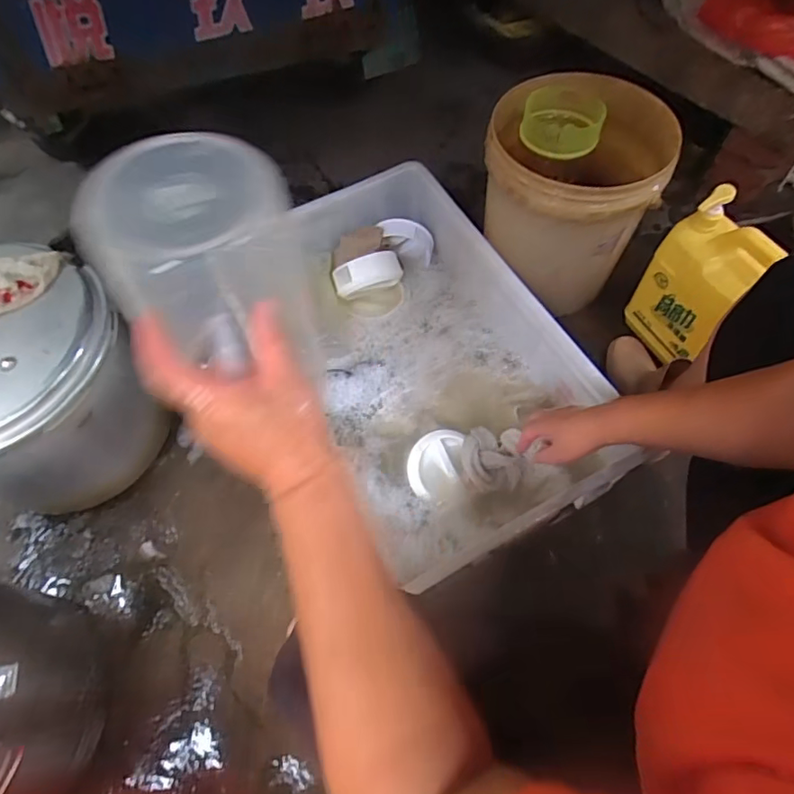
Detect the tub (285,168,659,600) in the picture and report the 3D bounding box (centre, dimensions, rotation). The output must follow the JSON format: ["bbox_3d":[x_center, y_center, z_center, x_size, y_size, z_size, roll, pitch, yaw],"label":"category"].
[{"bbox_3d":[0.035,-0.093,0.895,0.385,0.157,0.637,-25,62,-15],"label":"tub"}]

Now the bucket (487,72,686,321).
[{"bbox_3d":[0.287,-0.342,0.942,0.266,0.316,0.266,0,59,0],"label":"bucket"}]

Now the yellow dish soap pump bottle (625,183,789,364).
[{"bbox_3d":[0.489,-0.179,0.876,0.068,0.292,0.155,-27,62,-16],"label":"yellow dish soap pump bottle"}]

